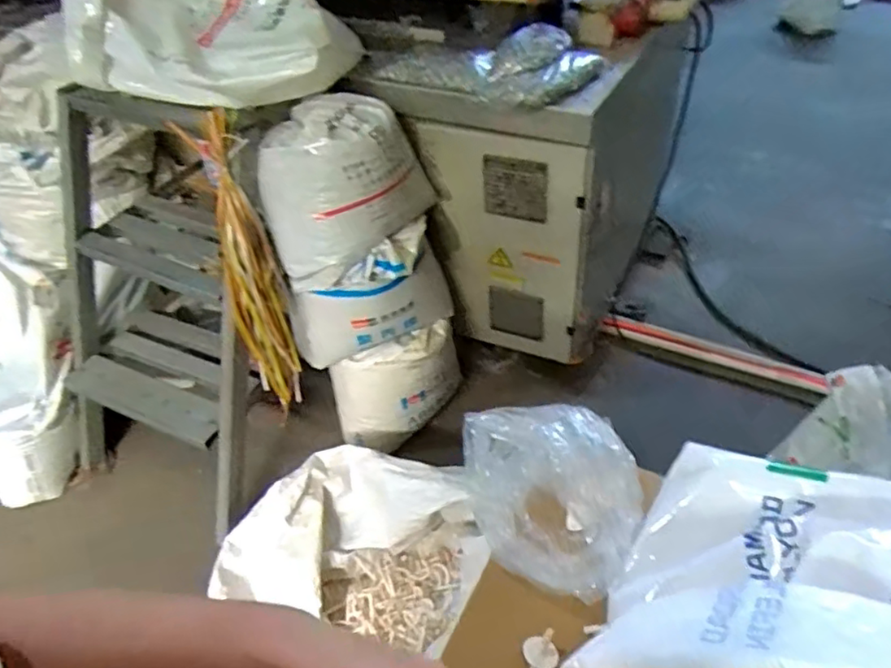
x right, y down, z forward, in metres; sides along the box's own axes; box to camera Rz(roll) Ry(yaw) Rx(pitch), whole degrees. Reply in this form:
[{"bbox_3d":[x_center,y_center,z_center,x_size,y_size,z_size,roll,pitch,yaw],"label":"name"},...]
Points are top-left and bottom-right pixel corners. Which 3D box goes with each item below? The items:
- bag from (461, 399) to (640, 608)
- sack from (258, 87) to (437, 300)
[{"bbox_3d":[0.108,0.168,0.665,0.200,0.140,0.173,8,46,15],"label":"bag"},{"bbox_3d":[-0.236,-0.320,1.348,0.258,0.282,0.356,27,53,30],"label":"sack"}]

